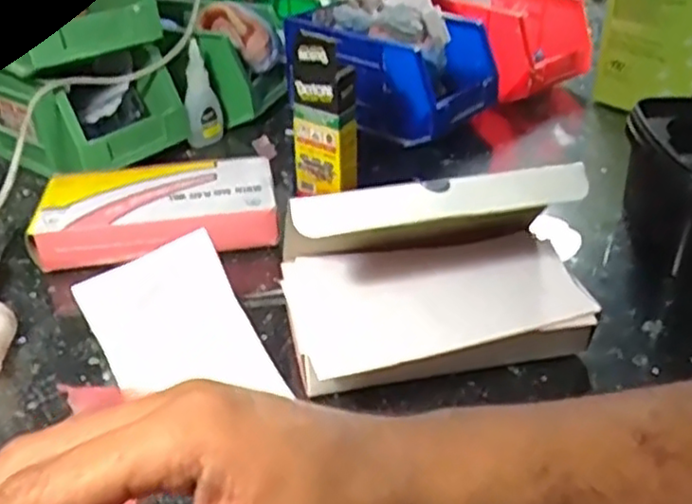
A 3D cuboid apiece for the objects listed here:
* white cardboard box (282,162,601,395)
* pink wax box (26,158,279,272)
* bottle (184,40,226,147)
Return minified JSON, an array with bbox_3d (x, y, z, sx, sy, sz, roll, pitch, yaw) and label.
[{"bbox_3d":[0.047,0.009,0.364,0.153,0.095,0.084,-3,33,-4],"label":"white cardboard box"},{"bbox_3d":[-0.125,-0.026,0.481,0.151,0.034,0.084,-4,33,-5],"label":"pink wax box"},{"bbox_3d":[-0.121,-0.133,0.596,0.029,0.084,0.030,-6,33,-8],"label":"bottle"}]

